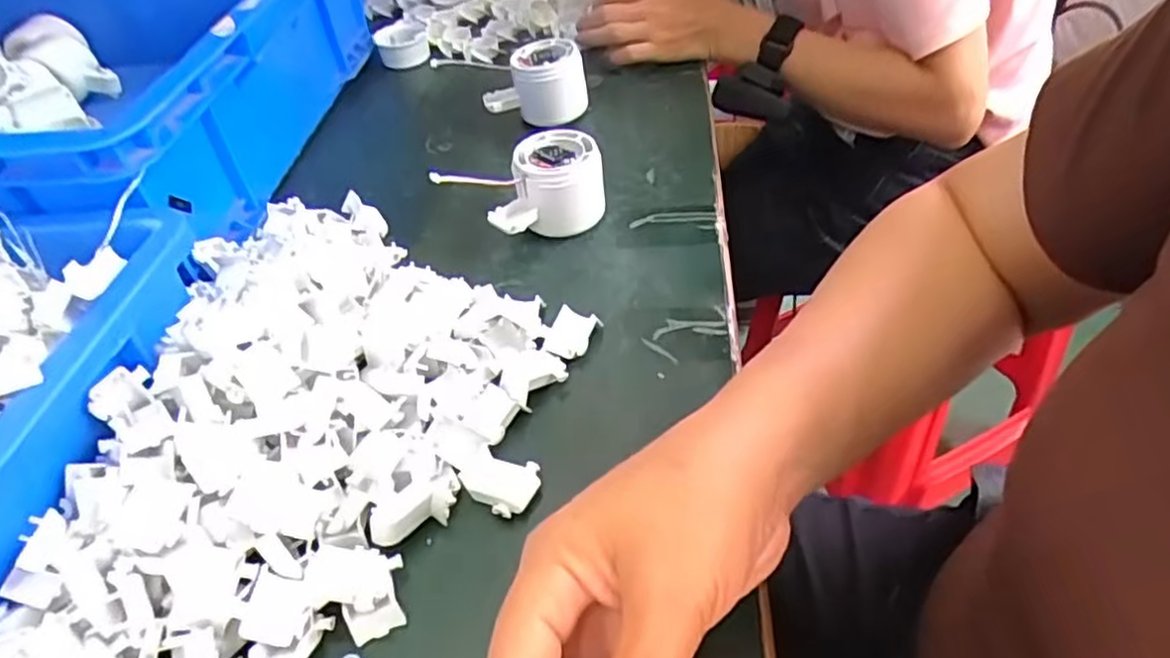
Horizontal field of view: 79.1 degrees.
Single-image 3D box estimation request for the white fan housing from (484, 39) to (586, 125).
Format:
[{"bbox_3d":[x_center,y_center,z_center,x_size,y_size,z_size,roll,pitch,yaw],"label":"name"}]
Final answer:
[{"bbox_3d":[-0.039,-0.205,0.589,0.078,0.052,0.058,8,46,13],"label":"white fan housing"}]

